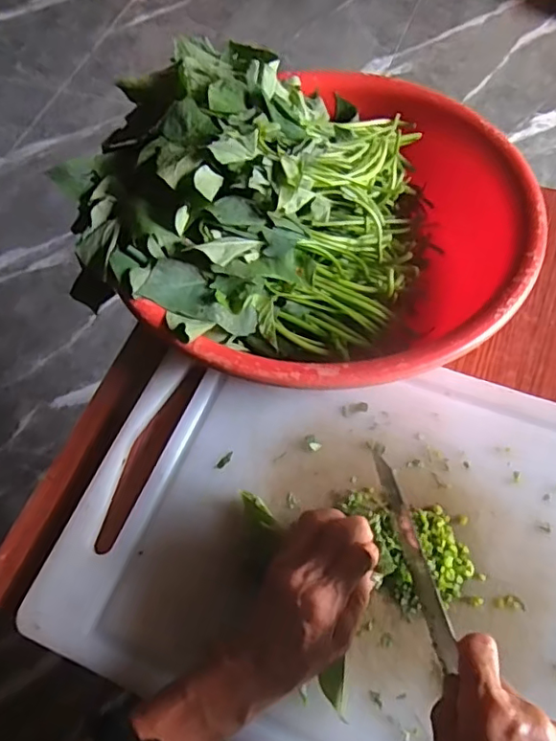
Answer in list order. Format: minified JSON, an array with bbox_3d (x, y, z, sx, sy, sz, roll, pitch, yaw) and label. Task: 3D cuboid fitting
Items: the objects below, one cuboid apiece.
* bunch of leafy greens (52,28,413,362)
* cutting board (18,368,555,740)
[{"bbox_3d":[-0.021,-0.154,0.464,0.262,0.093,0.271,2,65,3],"label":"bunch of leafy greens"},{"bbox_3d":[0.093,0.138,0.432,0.442,0.024,0.326,20,67,11],"label":"cutting board"}]

